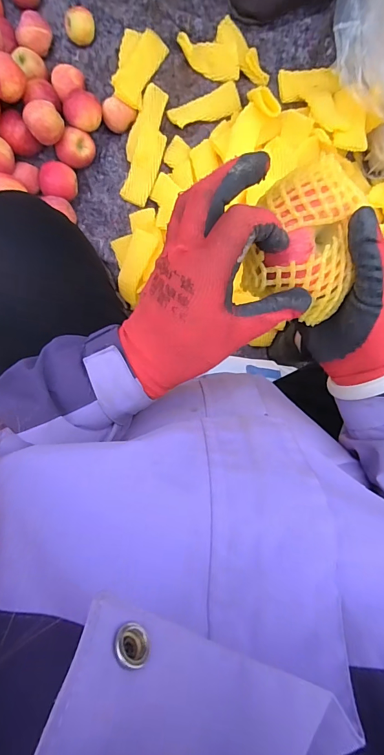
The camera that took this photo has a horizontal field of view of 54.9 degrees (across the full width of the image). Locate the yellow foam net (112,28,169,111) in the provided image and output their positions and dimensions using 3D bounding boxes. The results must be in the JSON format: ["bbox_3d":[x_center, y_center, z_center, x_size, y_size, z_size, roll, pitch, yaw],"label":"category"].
[{"bbox_3d":[-0.115,-0.662,0.795,0.088,0.028,0.155,17,89,-23],"label":"yellow foam net"}]

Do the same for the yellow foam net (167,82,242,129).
[{"bbox_3d":[0.026,-0.599,0.818,0.156,0.021,0.062,-14,97,0],"label":"yellow foam net"}]

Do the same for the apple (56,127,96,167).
[{"bbox_3d":[-0.255,-0.508,0.824,0.065,0.071,0.083,41,94,-6],"label":"apple"}]

